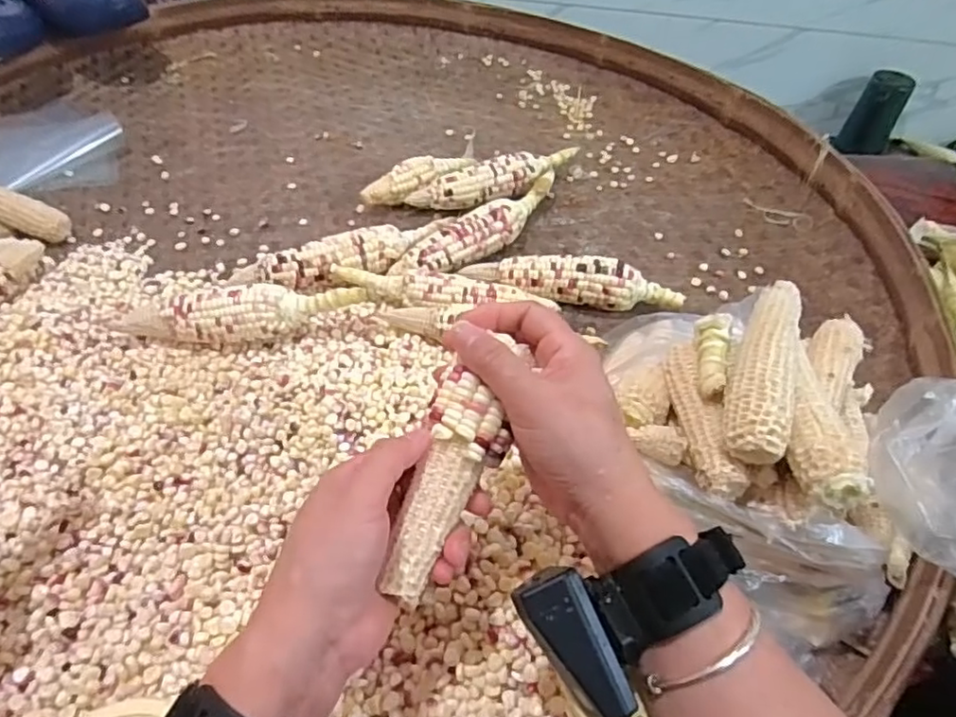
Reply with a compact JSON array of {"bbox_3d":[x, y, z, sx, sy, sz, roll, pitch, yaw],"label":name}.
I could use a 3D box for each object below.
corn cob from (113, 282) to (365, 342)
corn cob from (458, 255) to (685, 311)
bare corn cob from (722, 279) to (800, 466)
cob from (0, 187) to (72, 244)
[{"bbox_3d":[-0.220,-0.039,0.562,0.230,0.051,0.047,-4,48,-7],"label":"corn cob"},{"bbox_3d":[0.097,-0.081,0.619,0.216,0.036,0.039,10,48,6],"label":"corn cob"},{"bbox_3d":[0.188,0.003,0.397,0.039,0.029,0.141,18,49,13],"label":"bare corn cob"},{"bbox_3d":[-0.549,-0.180,0.687,0.157,0.027,0.039,26,47,-11],"label":"cob"}]

